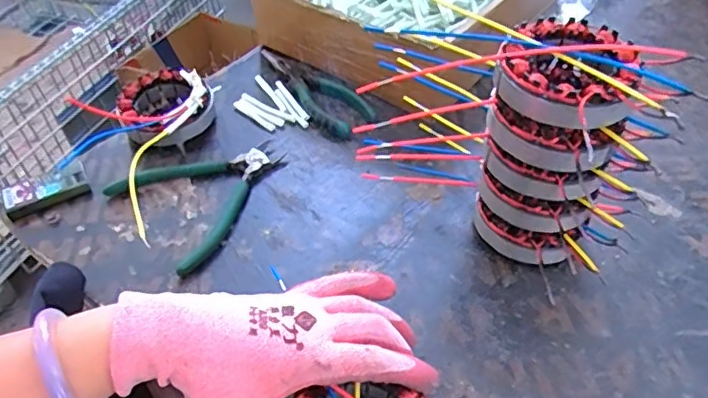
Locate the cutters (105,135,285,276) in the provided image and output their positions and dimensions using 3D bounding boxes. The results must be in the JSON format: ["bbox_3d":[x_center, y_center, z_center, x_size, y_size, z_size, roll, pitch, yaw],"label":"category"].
[{"bbox_3d":[-0.123,-0.011,0.495,0.136,0.013,0.115,-36,56,-28],"label":"cutters"}]

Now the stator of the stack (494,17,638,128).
[{"bbox_3d":[0.135,-0.080,0.360,0.081,0.029,0.083,-1,47,1],"label":"stator of the stack"}]

